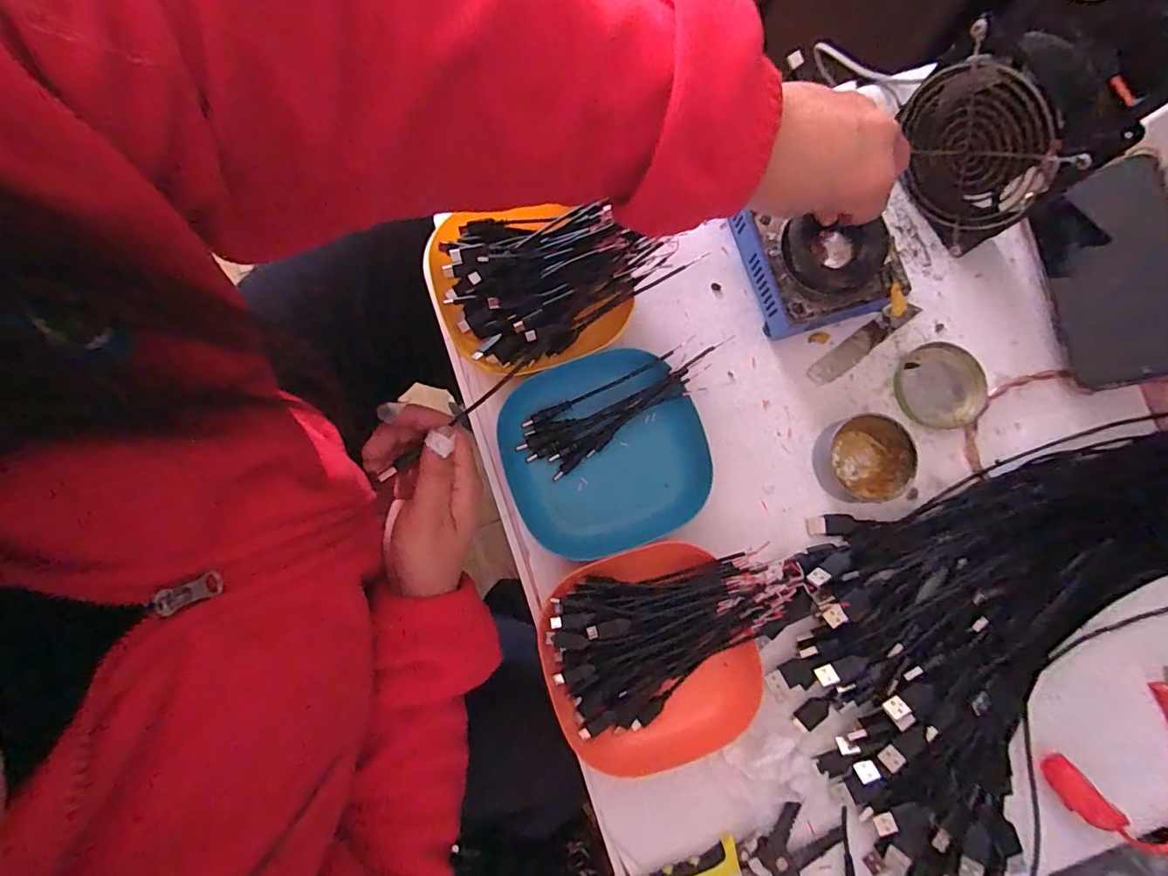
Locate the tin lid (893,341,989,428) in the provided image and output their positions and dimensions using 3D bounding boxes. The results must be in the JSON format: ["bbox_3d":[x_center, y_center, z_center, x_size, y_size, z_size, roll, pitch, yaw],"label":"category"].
[{"bbox_3d":[0.277,-0.039,0.407,0.064,0.011,0.064,0,82,1],"label":"tin lid"}]

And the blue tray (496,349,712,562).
[{"bbox_3d":[0.016,0.011,0.380,0.145,0.036,0.133,-21,82,-1],"label":"blue tray"}]

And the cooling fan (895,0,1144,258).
[{"bbox_3d":[0.286,-0.211,0.380,0.045,0.123,0.118,-38,83,-6],"label":"cooling fan"}]

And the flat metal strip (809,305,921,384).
[{"bbox_3d":[0.221,-0.076,0.413,0.103,0.008,0.019,-37,83,-4],"label":"flat metal strip"}]

